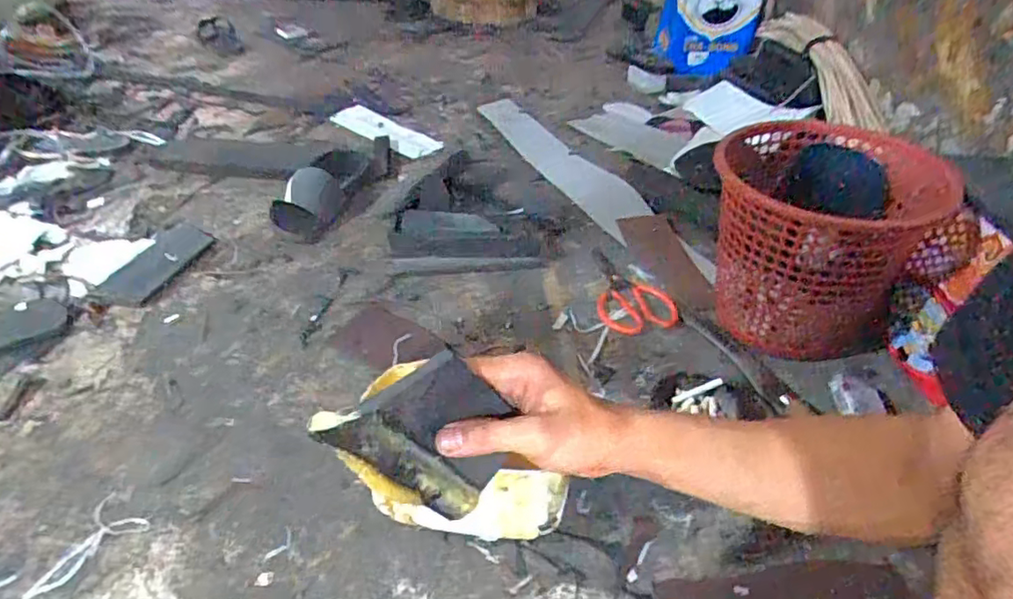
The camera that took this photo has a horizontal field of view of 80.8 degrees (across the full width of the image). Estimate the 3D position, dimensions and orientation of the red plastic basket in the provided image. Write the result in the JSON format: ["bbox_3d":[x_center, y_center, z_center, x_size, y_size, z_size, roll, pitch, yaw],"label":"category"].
[{"bbox_3d":[0.433,-0.086,0.810,0.281,0.208,0.249,3,38,0],"label":"red plastic basket"}]

